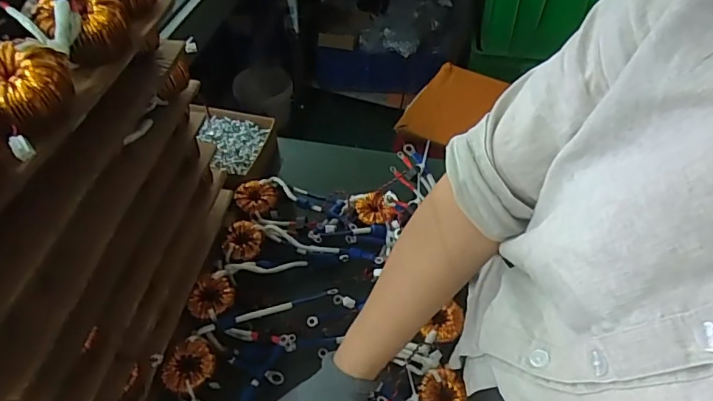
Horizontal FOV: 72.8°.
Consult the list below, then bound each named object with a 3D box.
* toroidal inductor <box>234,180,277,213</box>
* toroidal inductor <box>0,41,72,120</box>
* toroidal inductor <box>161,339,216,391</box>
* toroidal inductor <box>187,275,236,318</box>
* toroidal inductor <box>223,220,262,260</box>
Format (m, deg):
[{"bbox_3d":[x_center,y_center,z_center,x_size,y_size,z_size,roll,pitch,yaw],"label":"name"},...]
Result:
[{"bbox_3d":[-0.145,-0.007,0.697,0.057,0.016,0.050,-9,49,-10],"label":"toroidal inductor"},{"bbox_3d":[-0.219,-0.079,0.313,0.059,0.027,0.050,-27,54,-24],"label":"toroidal inductor"},{"bbox_3d":[-0.185,0.184,0.533,0.055,0.019,0.048,-27,54,-24],"label":"toroidal inductor"},{"bbox_3d":[-0.175,0.119,0.587,0.053,0.022,0.047,-10,49,-11],"label":"toroidal inductor"},{"bbox_3d":[-0.152,0.053,0.646,0.048,0.018,0.054,-2,48,-4],"label":"toroidal inductor"}]

